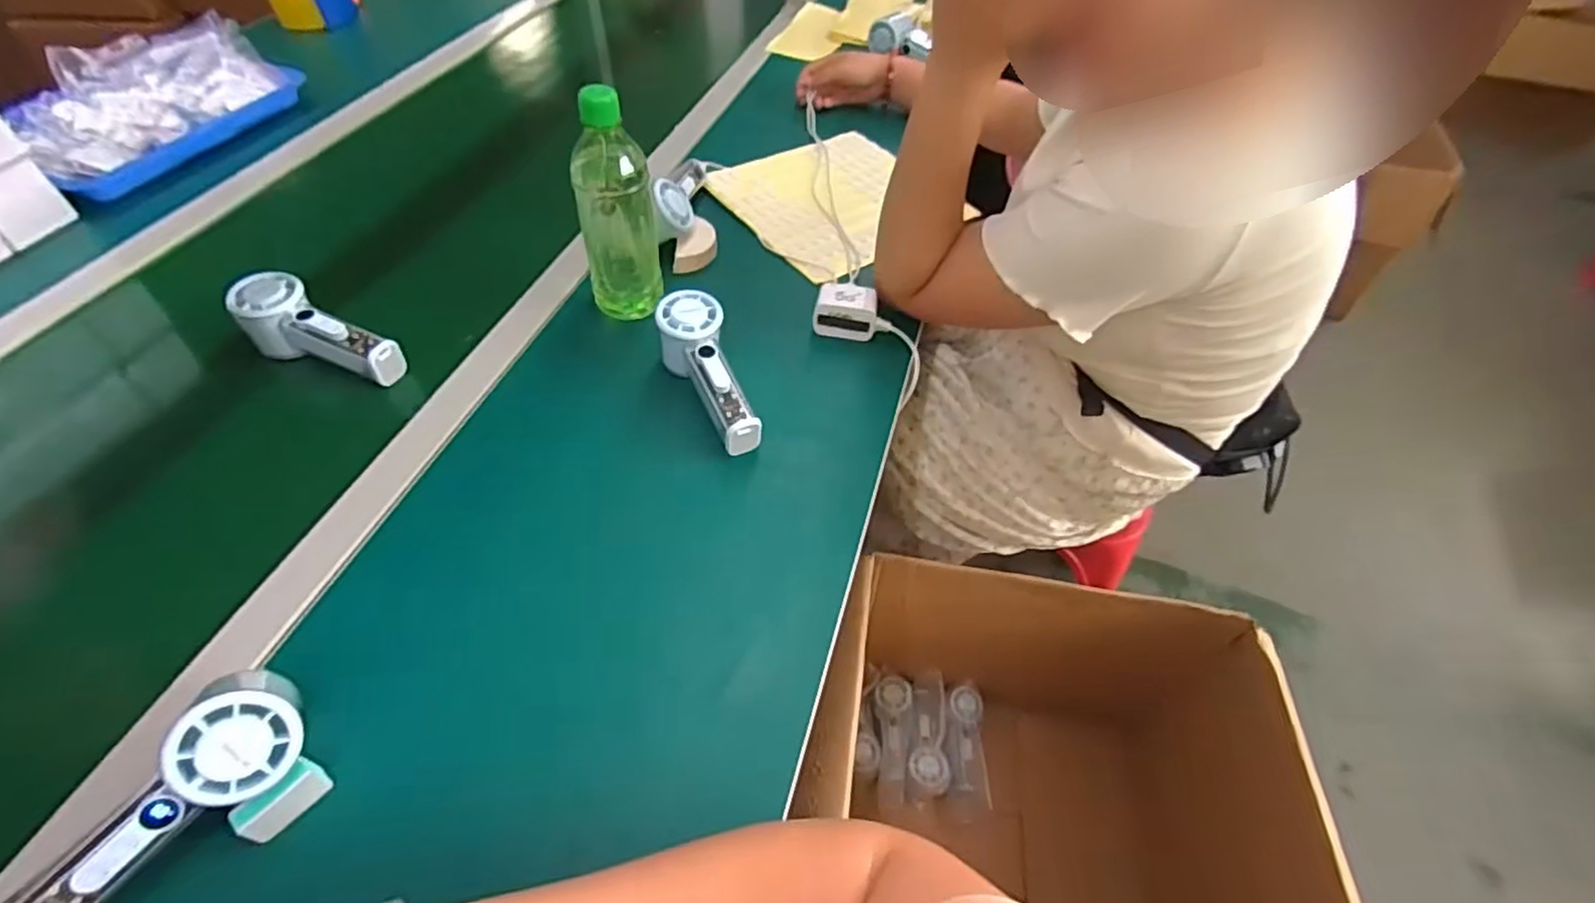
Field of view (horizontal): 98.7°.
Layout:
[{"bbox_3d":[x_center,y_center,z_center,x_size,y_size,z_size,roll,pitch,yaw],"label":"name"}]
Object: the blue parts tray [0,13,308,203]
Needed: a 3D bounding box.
[{"bbox_3d":[-0.789,-0.431,0.834,0.180,0.079,0.312,20,53,14],"label":"blue parts tray"}]

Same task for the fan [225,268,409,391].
[{"bbox_3d":[-0.422,-0.103,0.615,0.150,0.057,0.056,24,52,-2],"label":"fan"}]

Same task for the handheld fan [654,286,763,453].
[{"bbox_3d":[-0.075,-0.065,0.597,0.053,0.053,0.157,-20,69,-18],"label":"handheld fan"}]

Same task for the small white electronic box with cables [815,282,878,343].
[{"bbox_3d":[0.049,-0.136,0.671,0.059,0.041,0.041,10,51,6],"label":"small white electronic box with cables"}]

